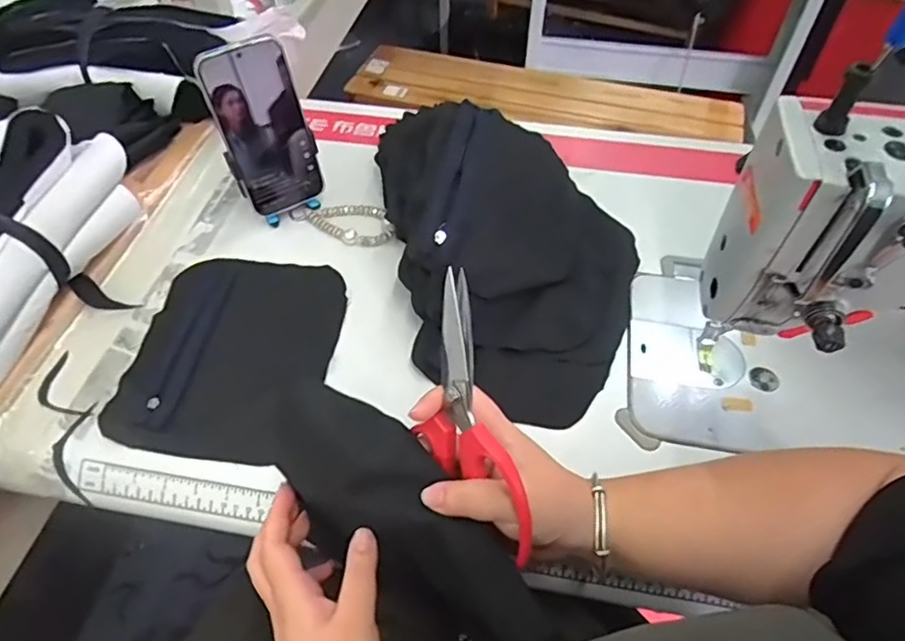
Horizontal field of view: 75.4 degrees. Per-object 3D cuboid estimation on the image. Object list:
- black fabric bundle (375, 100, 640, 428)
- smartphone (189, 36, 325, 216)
[{"bbox_3d":[0.062,-0.079,0.551,0.226,0.130,0.314,-10,52,-9],"label":"black fabric bundle"},{"bbox_3d":[-0.178,-0.179,0.561,0.081,0.163,0.014,-28,45,-15],"label":"smartphone"}]

